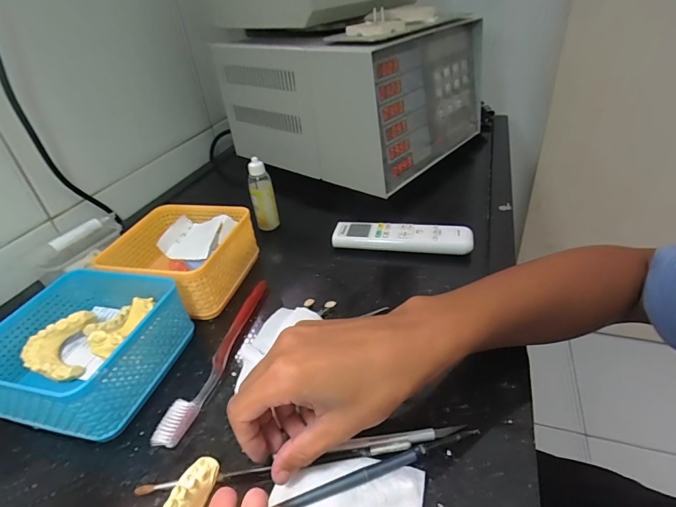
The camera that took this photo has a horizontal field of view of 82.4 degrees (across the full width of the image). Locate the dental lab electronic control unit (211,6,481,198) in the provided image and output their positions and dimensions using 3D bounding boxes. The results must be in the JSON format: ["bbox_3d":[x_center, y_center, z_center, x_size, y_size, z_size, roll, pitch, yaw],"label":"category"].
[{"bbox_3d":[0.028,-0.308,0.717,0.350,0.221,0.359,23,44,35],"label":"dental lab electronic control unit"}]

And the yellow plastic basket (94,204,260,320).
[{"bbox_3d":[-0.177,0.006,0.447,0.132,0.066,0.132,5,36,15],"label":"yellow plastic basket"}]

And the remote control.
[{"bbox_3d":[0.084,-0.022,0.513,0.177,0.020,0.041,4,36,14],"label":"remote control"}]

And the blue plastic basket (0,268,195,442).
[{"bbox_3d":[-0.224,0.081,0.347,0.134,0.064,0.131,4,36,14],"label":"blue plastic basket"}]

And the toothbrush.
[{"bbox_3d":[-0.106,0.090,0.358,0.018,0.014,0.183,5,36,15],"label":"toothbrush"}]

